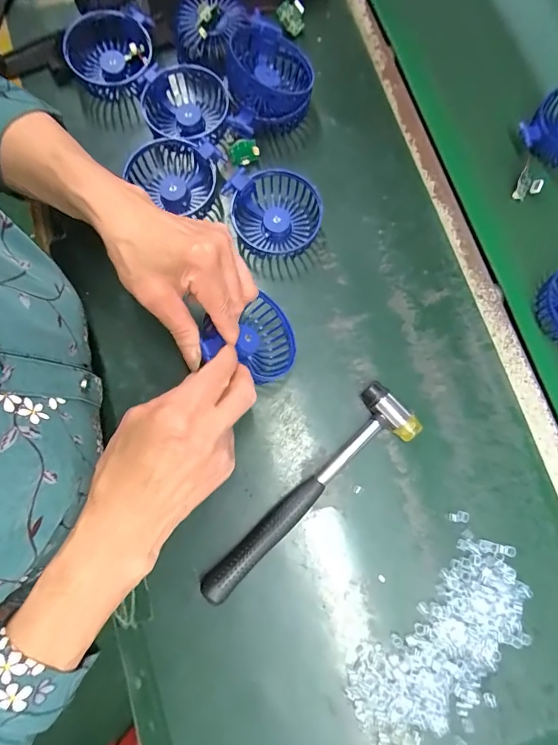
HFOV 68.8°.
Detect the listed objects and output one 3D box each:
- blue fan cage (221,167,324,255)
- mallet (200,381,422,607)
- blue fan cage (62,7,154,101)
[{"bbox_3d":[-0.004,-0.162,0.414,0.090,0.038,0.079,-10,77,-2],"label":"blue fan cage"},{"bbox_3d":[0.031,0.114,0.364,0.055,0.023,0.234,42,81,9],"label":"mallet"},{"bbox_3d":[-0.184,-0.348,0.460,0.096,0.052,0.089,-3,77,-3],"label":"blue fan cage"}]

